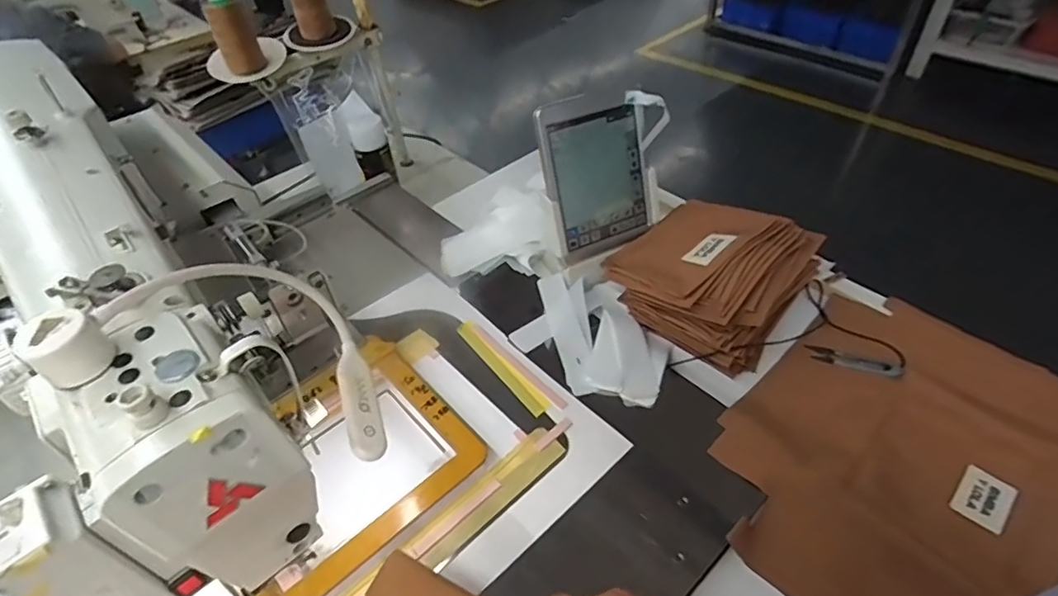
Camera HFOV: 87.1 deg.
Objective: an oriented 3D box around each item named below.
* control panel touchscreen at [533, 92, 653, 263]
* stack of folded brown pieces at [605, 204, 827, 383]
[{"bbox_3d":[0.086,-0.162,0.723,0.143,0.196,0.024,-23,27,-18],"label":"control panel touchscreen"},{"bbox_3d":[0.230,-0.041,0.720,0.218,0.085,0.203,31,55,31],"label":"stack of folded brown pieces"}]

